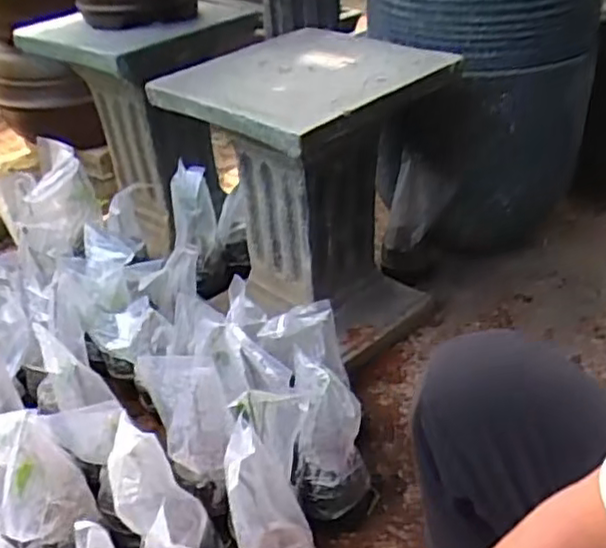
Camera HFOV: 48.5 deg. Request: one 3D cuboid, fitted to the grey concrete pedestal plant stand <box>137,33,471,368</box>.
[{"bbox_3d":[0.012,-0.125,1.058,0.305,0.419,0.352,29,44,33],"label":"grey concrete pedestal plant stand"}]

